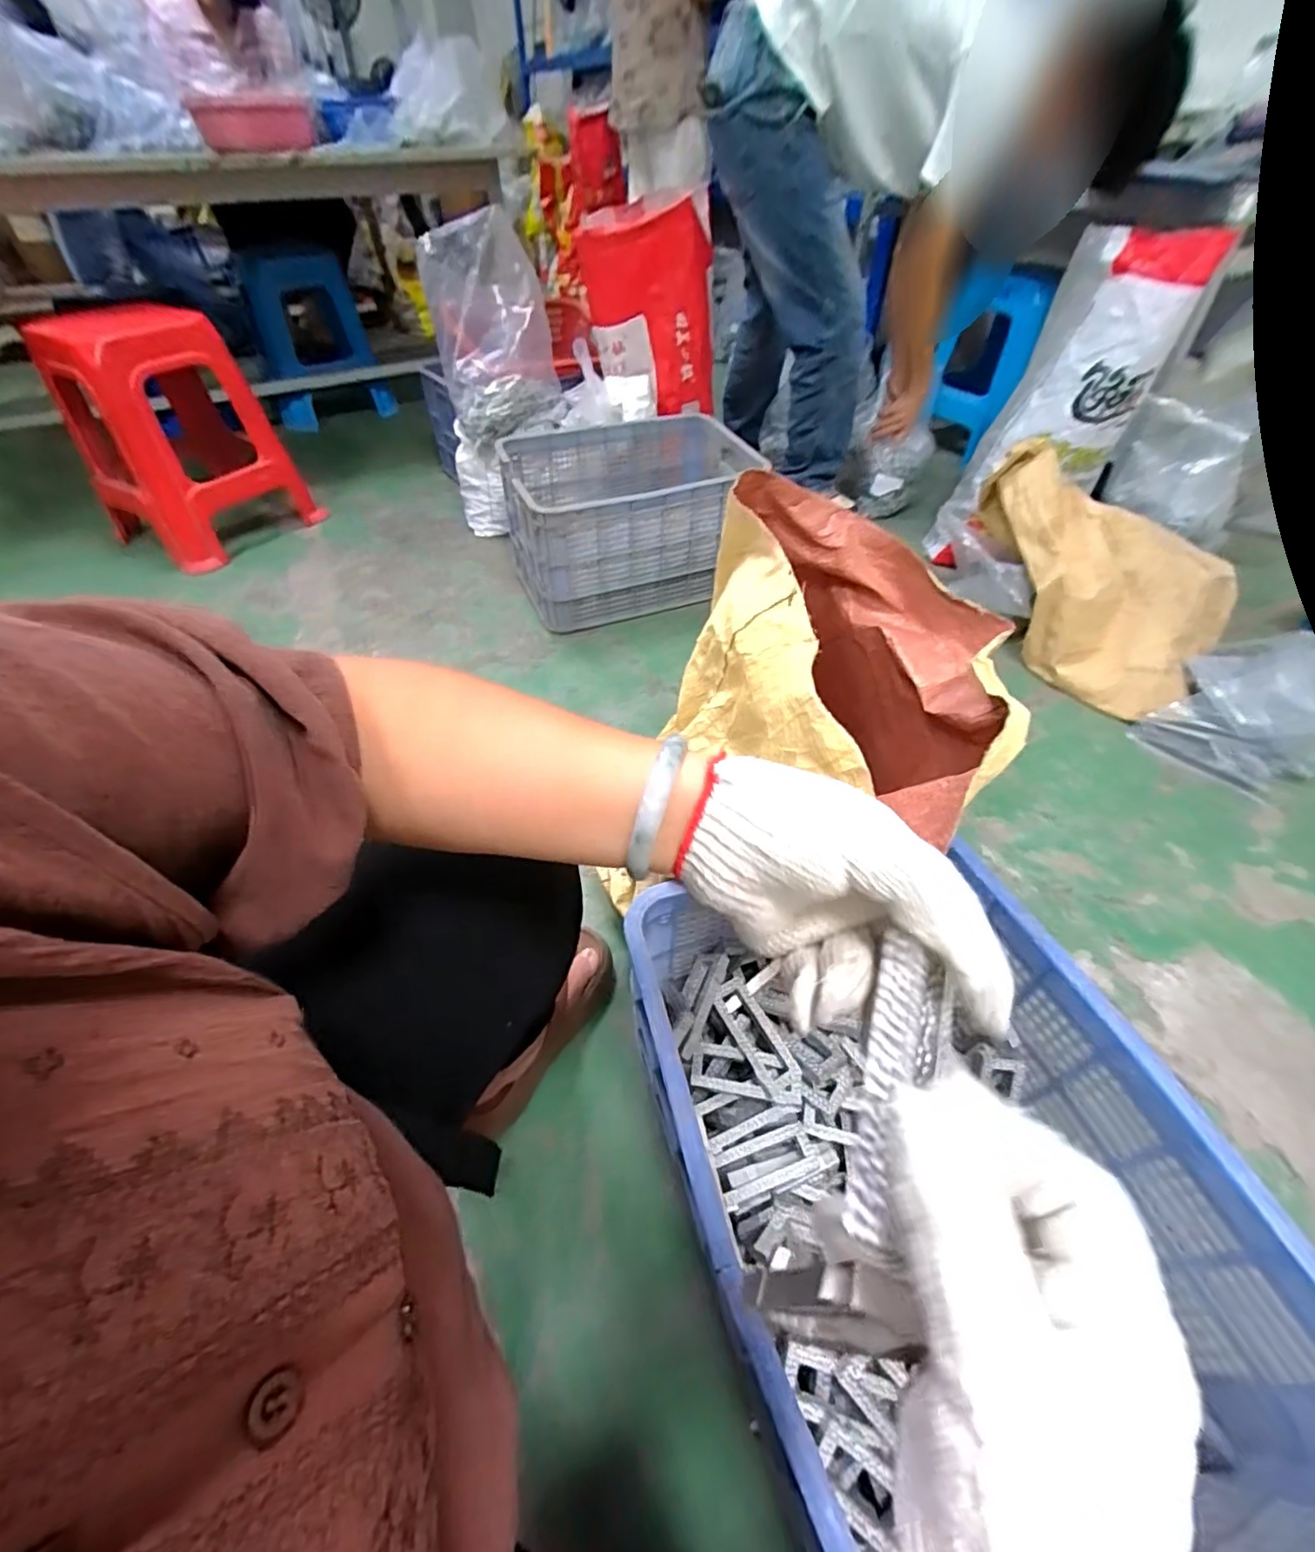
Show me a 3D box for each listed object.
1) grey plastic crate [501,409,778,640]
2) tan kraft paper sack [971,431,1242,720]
[{"bbox_3d":[-0.057,-0.579,1.406,0.528,0.289,0.363,-14,50,-13],"label":"grey plastic crate"},{"bbox_3d":[0.835,-0.384,1.204,0.503,0.278,0.323,31,55,24],"label":"tan kraft paper sack"}]

